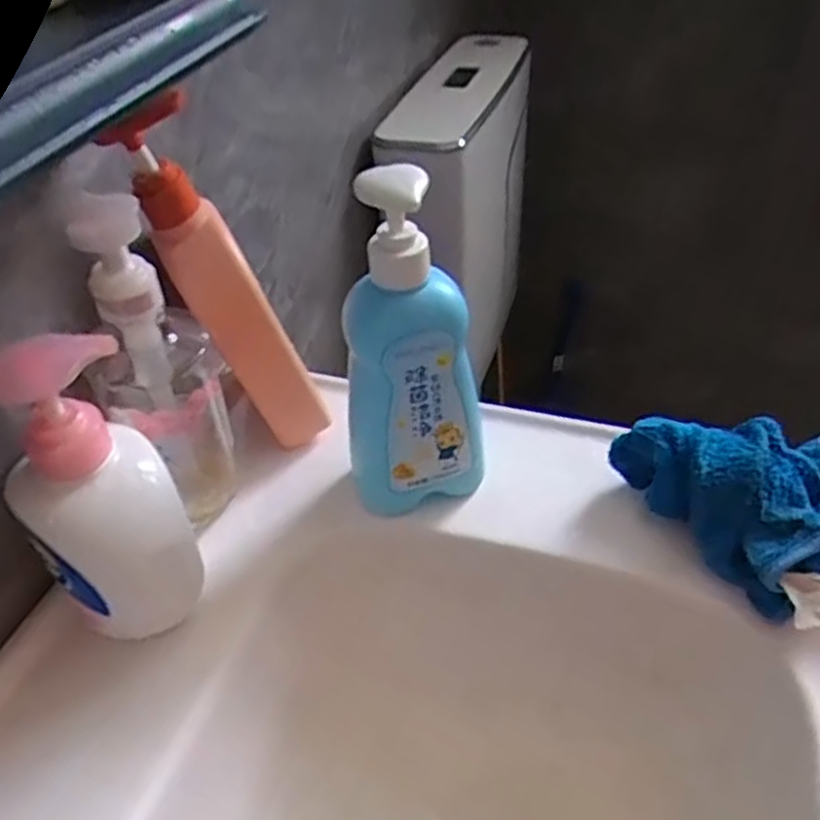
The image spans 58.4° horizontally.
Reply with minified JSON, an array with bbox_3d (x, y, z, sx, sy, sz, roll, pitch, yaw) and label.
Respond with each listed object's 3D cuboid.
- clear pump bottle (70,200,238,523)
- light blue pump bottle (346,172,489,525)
[{"bbox_3d":[-0.140,-0.018,0.410,0.058,0.200,0.065,28,51,31],"label":"clear pump bottle"},{"bbox_3d":[0.002,-0.028,0.410,0.075,0.211,0.042,-11,42,-7],"label":"light blue pump bottle"}]

